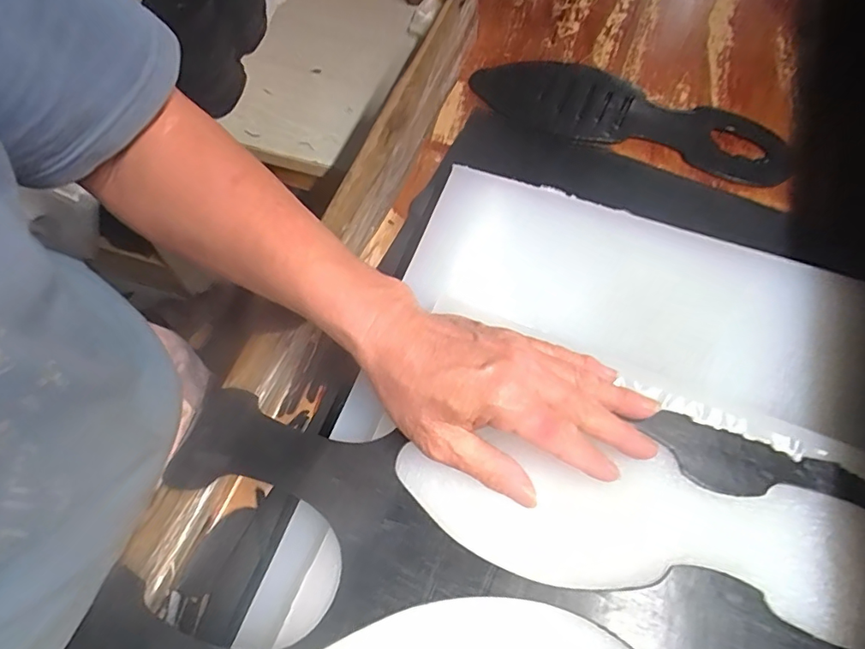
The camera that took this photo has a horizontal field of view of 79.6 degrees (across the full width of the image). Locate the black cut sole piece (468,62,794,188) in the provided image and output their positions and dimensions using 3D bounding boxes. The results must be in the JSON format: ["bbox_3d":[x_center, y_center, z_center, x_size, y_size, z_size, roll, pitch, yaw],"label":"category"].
[{"bbox_3d":[0.183,-0.194,0.491,0.294,0.019,0.106,15,64,4],"label":"black cut sole piece"}]

